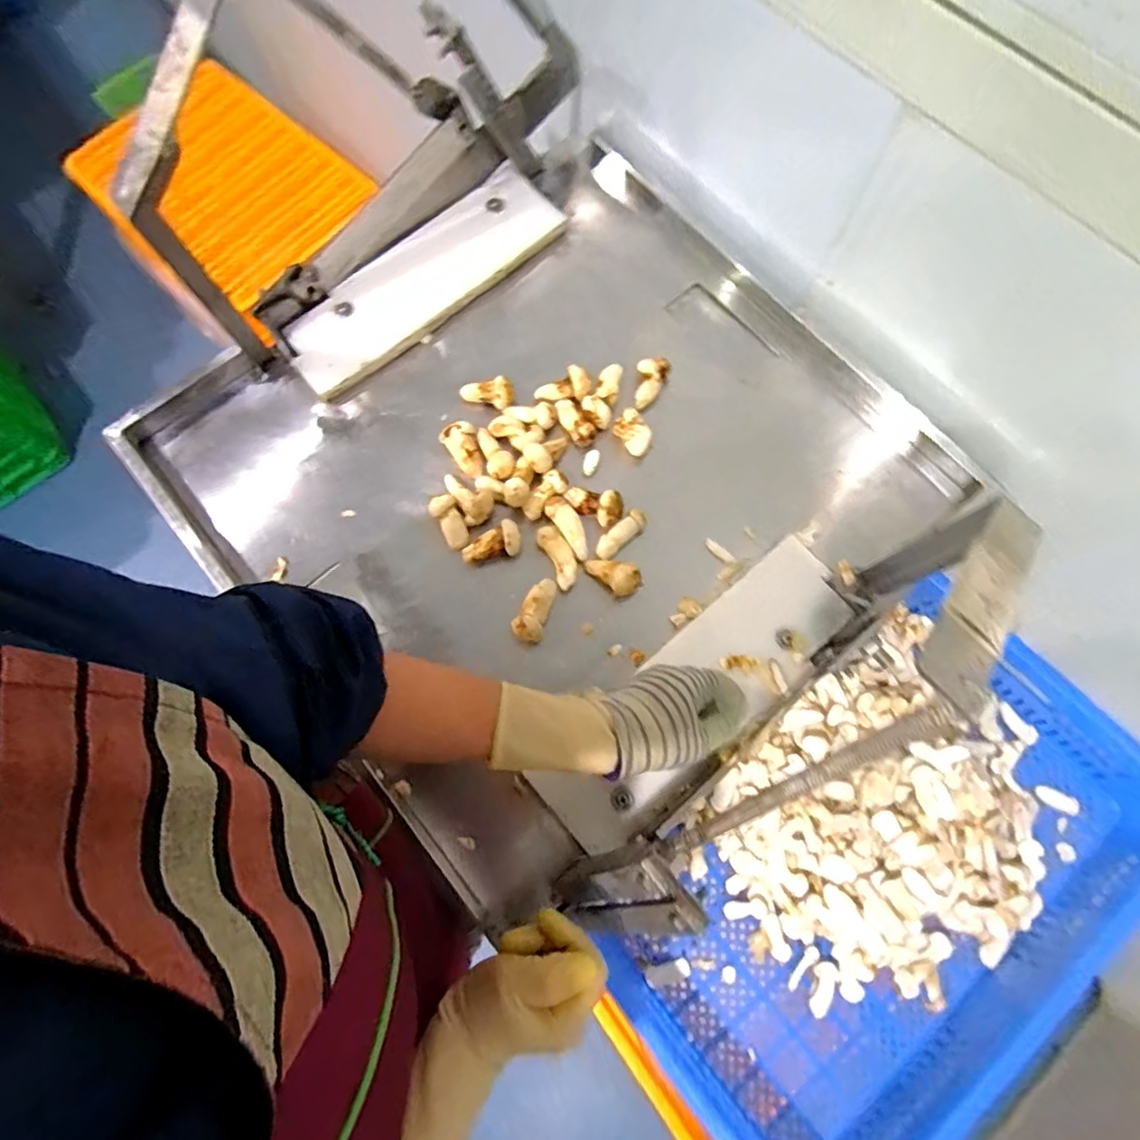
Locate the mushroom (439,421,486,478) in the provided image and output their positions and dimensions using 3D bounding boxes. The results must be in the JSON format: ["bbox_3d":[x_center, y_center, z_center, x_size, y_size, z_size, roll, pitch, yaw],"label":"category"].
[{"bbox_3d":[-0.102,-0.112,0.566,0.032,0.031,0.051,-22,75,-4],"label":"mushroom"}]

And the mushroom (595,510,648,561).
[{"bbox_3d":[0.048,-0.032,0.546,0.056,0.017,0.021,-43,80,4],"label":"mushroom"}]

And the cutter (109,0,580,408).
[{"bbox_3d":[-0.133,-0.364,0.512,0.445,0.258,0.128,-41,77,-9],"label":"cutter"}]

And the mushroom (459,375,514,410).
[{"bbox_3d":[-0.083,-0.174,0.580,0.052,0.024,0.022,4,76,16],"label":"mushroom"}]

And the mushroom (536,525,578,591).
[{"bbox_3d":[-0.010,-0.013,0.540,0.024,0.017,0.059,-26,76,-5],"label":"mushroom"}]

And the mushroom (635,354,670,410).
[{"bbox_3d":[0.081,-0.185,0.582,0.031,0.020,0.046,5,75,3],"label":"mushroom"}]

